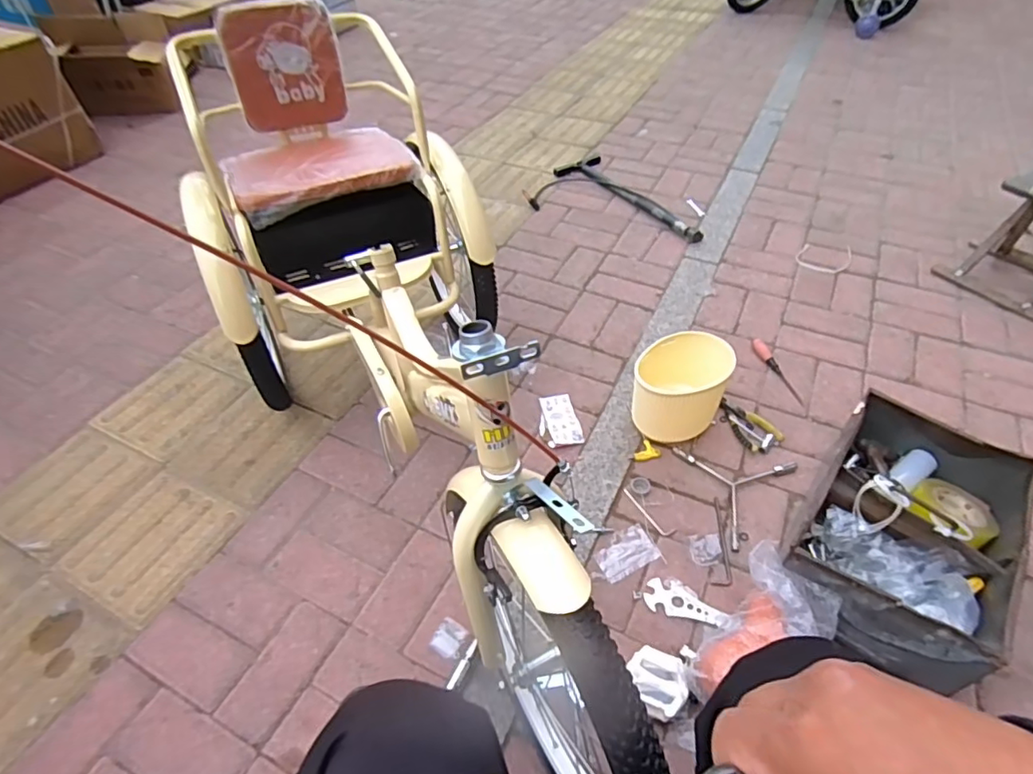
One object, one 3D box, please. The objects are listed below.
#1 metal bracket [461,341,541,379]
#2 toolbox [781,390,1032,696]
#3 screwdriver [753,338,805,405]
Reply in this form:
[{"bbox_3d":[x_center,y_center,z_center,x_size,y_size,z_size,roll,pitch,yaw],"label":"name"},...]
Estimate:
[{"bbox_3d":[-0.010,-0.019,0.411,0.061,0.006,0.014,-20,91,-14],"label":"metal bracket"},{"bbox_3d":[0.647,0.234,0.936,0.283,0.135,0.429,28,53,25],"label":"toolbox"},{"bbox_3d":[0.610,-0.040,1.303,0.030,0.022,0.204,-13,48,-11],"label":"screwdriver"}]

